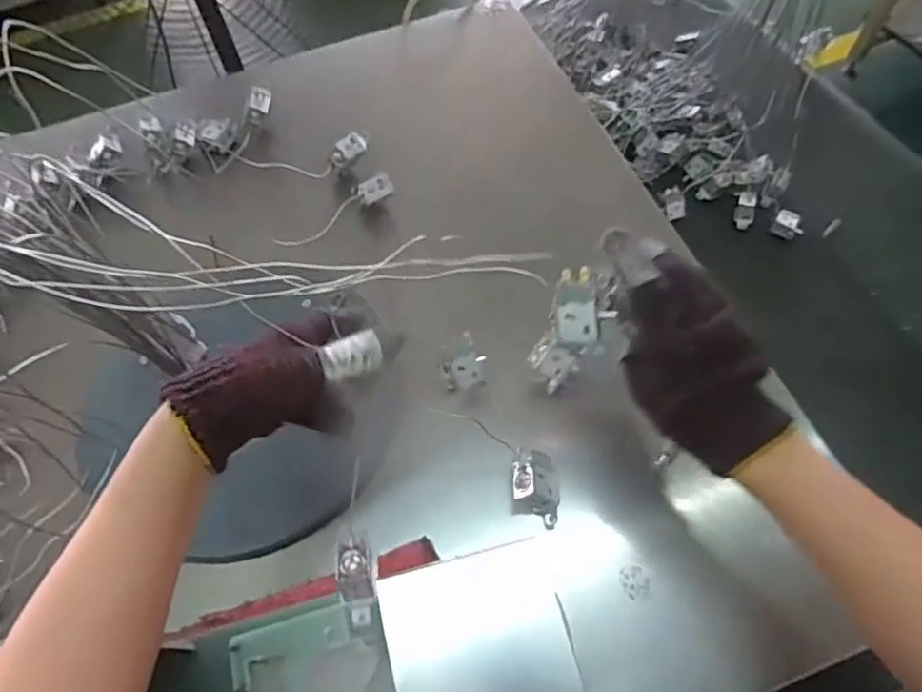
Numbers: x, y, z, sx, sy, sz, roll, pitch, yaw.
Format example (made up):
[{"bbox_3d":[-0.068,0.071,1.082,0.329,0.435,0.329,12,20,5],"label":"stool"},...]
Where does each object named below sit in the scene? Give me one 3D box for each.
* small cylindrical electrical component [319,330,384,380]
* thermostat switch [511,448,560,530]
[{"bbox_3d":[-0.071,0.006,0.417,0.038,0.016,0.022,-25,63,-10],"label":"small cylindrical electrical component"},{"bbox_3d":[0.067,0.126,0.563,0.042,0.044,0.060,4,62,6],"label":"thermostat switch"}]

